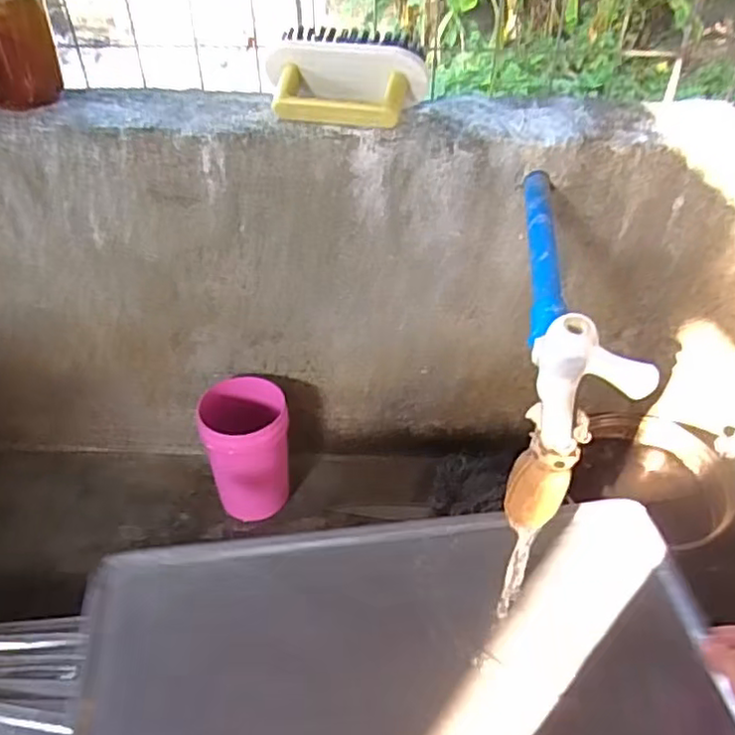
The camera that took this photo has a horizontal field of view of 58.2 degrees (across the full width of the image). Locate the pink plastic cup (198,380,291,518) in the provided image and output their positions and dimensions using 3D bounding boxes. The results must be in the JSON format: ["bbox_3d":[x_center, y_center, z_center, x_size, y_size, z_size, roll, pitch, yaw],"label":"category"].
[{"bbox_3d":[-0.125,0.088,0.704,0.073,0.154,0.071,0,42,0],"label":"pink plastic cup"}]

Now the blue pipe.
[{"bbox_3d":[0.130,-0.089,0.488,0.023,0.028,0.189,6,42,6],"label":"blue pipe"}]

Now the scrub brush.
[{"bbox_3d":[-0.018,-0.241,0.549,0.131,0.058,0.058,5,42,5],"label":"scrub brush"}]

